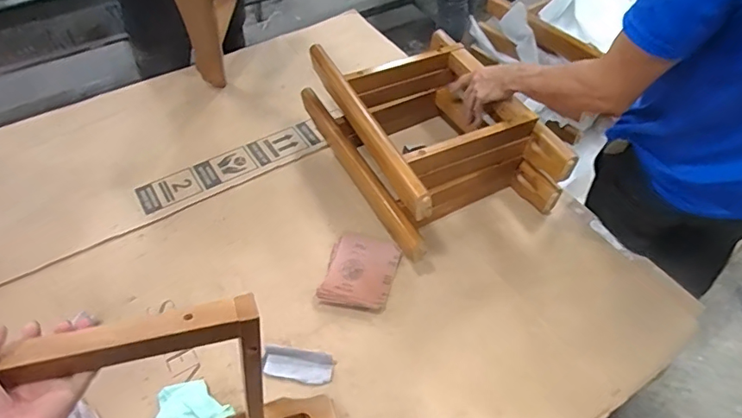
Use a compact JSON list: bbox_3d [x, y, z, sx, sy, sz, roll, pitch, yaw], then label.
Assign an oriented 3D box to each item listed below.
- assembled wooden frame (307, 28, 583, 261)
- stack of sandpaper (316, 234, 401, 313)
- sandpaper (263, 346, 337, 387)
[{"bbox_3d":[0.113,-0.154,0.998,0.354,0.210,0.460,-24,56,-15],"label":"assembled wooden frame"},{"bbox_3d":[-0.020,0.116,0.909,0.126,0.020,0.148,12,54,10],"label":"stack of sandpaper"},{"bbox_3d":[-0.120,0.251,0.796,0.116,0.031,0.046,9,54,8],"label":"sandpaper"}]

